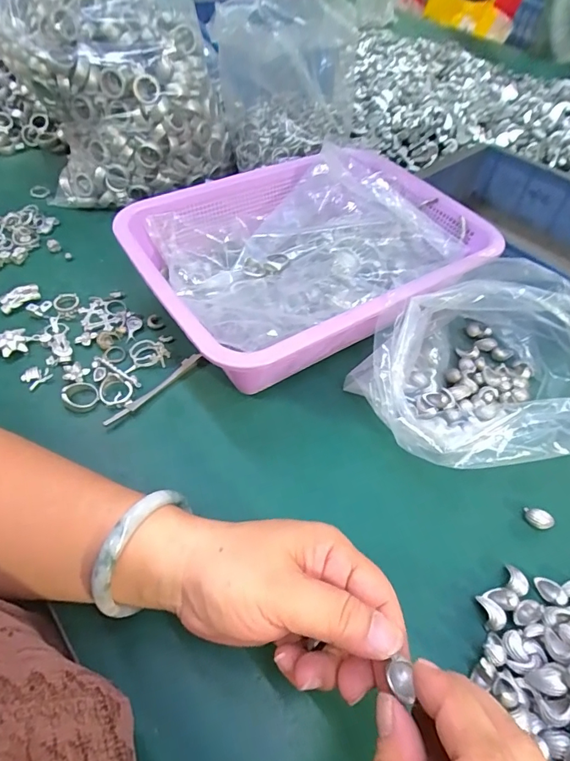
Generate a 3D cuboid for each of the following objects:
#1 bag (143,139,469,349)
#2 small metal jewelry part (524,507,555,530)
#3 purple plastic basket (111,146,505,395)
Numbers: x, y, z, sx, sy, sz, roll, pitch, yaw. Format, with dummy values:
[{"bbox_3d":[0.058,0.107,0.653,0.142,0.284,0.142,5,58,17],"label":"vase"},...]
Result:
[{"bbox_3d":[0.019,-0.123,0.420,0.258,0.087,0.185,-21,56,-18],"label":"bag"},{"bbox_3d":[0.181,0.098,0.312,0.018,0.009,0.012,18,53,11],"label":"small metal jewelry part"},{"bbox_3d":[0.023,-0.113,0.416,0.300,0.081,0.222,-27,58,-22],"label":"purple plastic basket"}]

